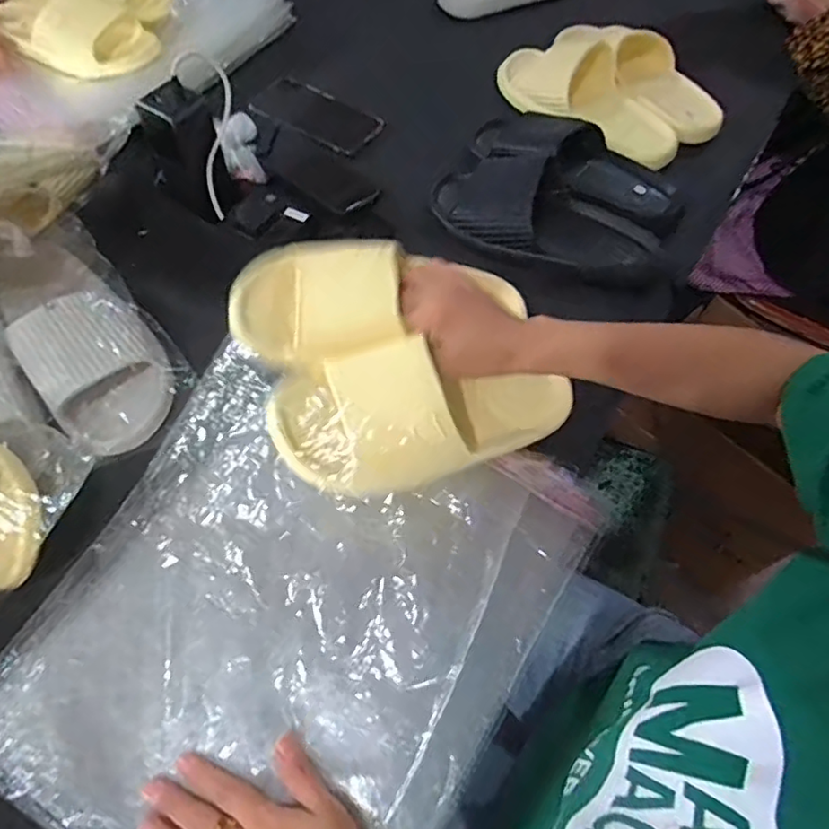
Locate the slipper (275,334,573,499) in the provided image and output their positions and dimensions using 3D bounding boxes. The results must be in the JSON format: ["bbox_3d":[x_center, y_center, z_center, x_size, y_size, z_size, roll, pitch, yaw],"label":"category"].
[{"bbox_3d":[0.021,-0.002,0.451,0.244,0.075,0.095,-3,56,-24],"label":"slipper"}]

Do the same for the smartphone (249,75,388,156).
[{"bbox_3d":[-0.121,-0.380,0.738,0.159,0.012,0.076,29,66,9],"label":"smartphone"}]

